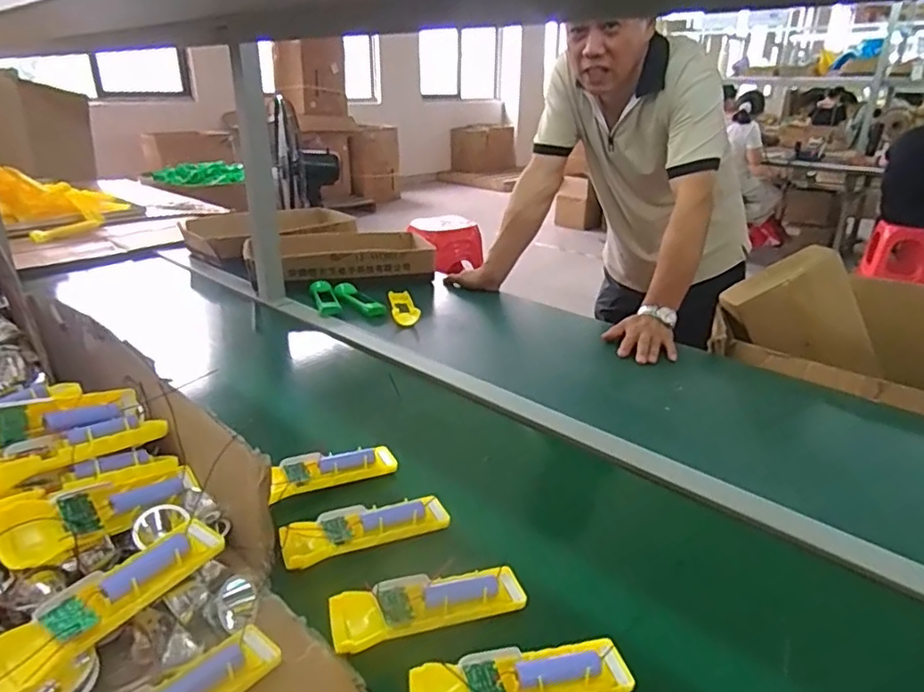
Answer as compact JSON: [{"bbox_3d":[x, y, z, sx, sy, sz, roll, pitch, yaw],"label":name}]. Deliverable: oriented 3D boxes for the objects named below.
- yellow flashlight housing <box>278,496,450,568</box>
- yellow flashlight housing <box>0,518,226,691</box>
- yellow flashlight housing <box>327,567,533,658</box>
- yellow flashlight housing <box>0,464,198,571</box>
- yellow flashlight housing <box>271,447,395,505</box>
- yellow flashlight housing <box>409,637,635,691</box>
[{"bbox_3d":[-0.094,0.179,0.589,0.163,0.018,0.049,-5,25,-22],"label":"yellow flashlight housing"},{"bbox_3d":[-0.250,0.179,0.427,0.040,0.026,0.157,14,26,29],"label":"yellow flashlight housing"},{"bbox_3d":[-0.027,0.217,0.508,0.165,0.020,0.051,-5,25,-21],"label":"yellow flashlight housing"},{"bbox_3d":[-0.290,0.132,0.494,0.047,0.017,0.157,58,29,10],"label":"yellow flashlight housing"},{"bbox_3d":[-0.150,0.139,0.681,0.144,0.023,0.046,-10,27,-30],"label":"yellow flashlight housing"},{"bbox_3d":[0.044,0.248,0.442,0.160,0.020,0.052,-3,25,-17],"label":"yellow flashlight housing"}]

